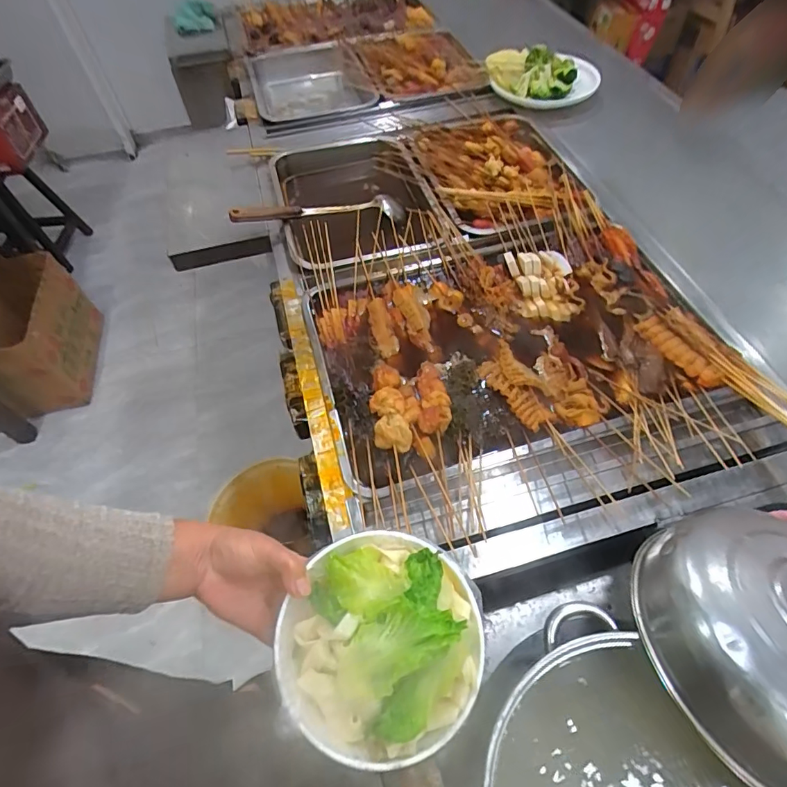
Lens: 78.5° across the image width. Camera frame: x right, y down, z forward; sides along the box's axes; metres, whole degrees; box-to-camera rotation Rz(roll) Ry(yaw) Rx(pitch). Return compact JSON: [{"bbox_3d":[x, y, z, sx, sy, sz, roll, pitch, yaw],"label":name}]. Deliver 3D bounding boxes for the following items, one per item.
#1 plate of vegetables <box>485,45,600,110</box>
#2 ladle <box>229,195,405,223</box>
[{"bbox_3d":[0.344,-0.738,1.124,0.257,0.071,0.157,6,56,9],"label":"plate of vegetables"},{"bbox_3d":[-0.138,-0.349,0.917,0.330,0.035,0.056,-10,55,-18],"label":"ladle"}]

